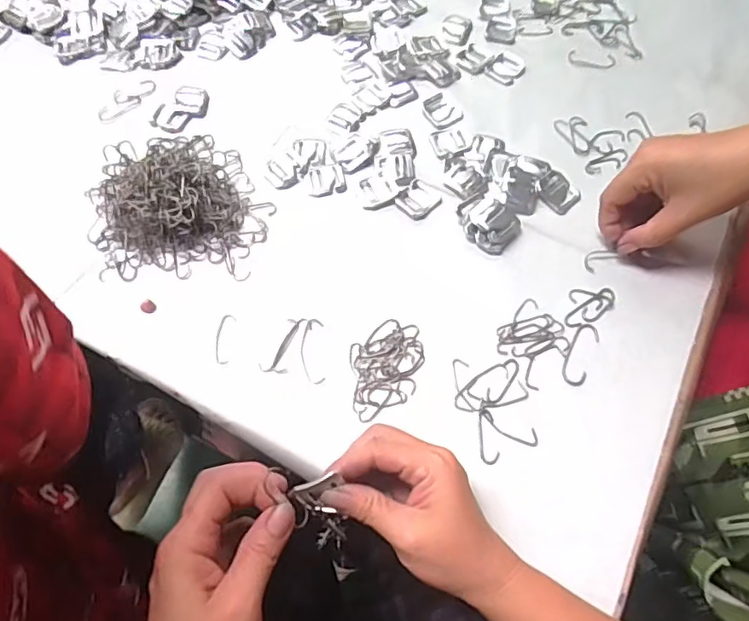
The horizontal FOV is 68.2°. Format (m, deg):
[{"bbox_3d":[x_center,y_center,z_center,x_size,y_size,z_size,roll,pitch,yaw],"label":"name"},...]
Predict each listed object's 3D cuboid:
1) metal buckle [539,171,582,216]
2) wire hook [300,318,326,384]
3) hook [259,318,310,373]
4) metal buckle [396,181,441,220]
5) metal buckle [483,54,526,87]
[{"bbox_3d":[0.159,-0.103,0.477,0.032,0.007,0.035,-38,69,-17],"label":"metal buckle"},{"bbox_3d":[-0.047,0.030,0.418,0.017,0.004,0.052,-4,64,-1],"label":"wire hook"},{"bbox_3d":[-0.067,0.026,0.418,0.018,0.004,0.050,21,66,11],"label":"hook"},{"bbox_3d":[0.038,-0.095,0.475,0.032,0.004,0.032,-41,70,-18],"label":"metal buckle"},{"bbox_3d":[0.130,-0.239,0.544,0.031,0.004,0.037,37,70,17],"label":"metal buckle"}]

